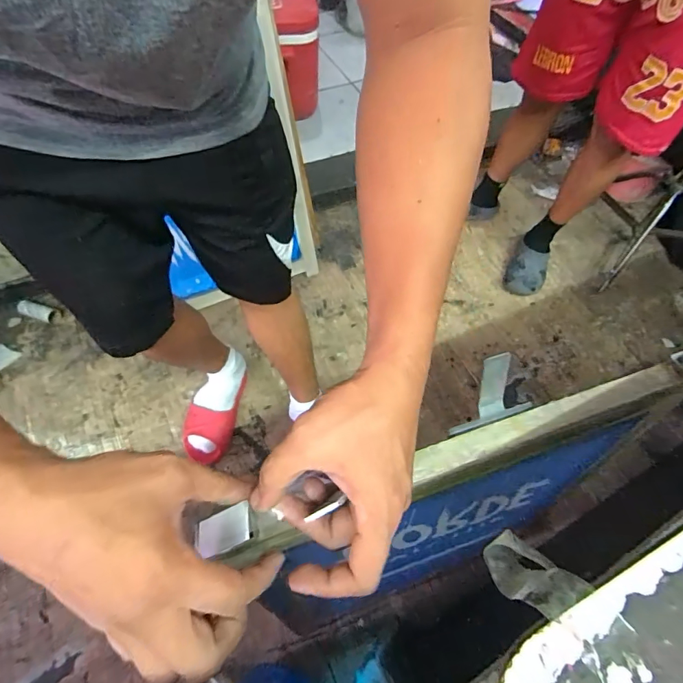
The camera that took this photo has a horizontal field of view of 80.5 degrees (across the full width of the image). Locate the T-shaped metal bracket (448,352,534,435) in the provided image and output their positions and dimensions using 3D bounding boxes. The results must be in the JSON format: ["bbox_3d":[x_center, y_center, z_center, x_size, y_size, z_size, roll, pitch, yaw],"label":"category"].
[{"bbox_3d":[0.126,0.042,0.343,0.076,0.066,0.010,-17,29,-6],"label":"T-shaped metal bracket"}]

